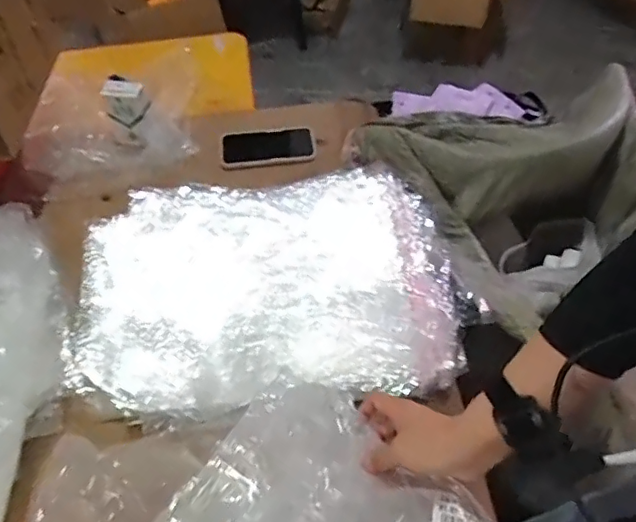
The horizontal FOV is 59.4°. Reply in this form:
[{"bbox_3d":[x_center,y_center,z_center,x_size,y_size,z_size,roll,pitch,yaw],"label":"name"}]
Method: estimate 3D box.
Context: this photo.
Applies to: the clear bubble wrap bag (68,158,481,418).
[{"bbox_3d":[-0.068,0.028,0.744,0.496,0.056,0.331,-5,53,-2],"label":"clear bubble wrap bag"}]

